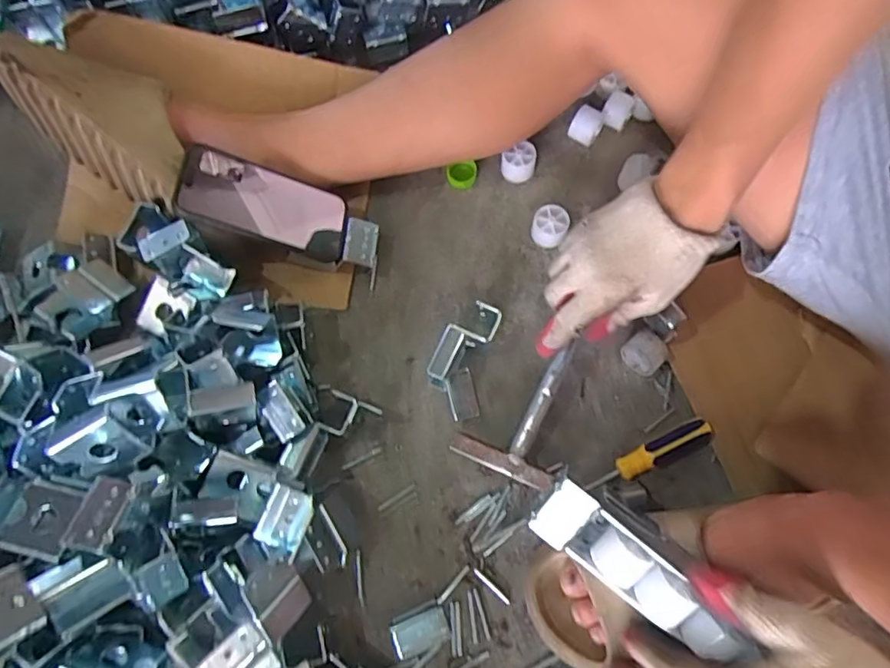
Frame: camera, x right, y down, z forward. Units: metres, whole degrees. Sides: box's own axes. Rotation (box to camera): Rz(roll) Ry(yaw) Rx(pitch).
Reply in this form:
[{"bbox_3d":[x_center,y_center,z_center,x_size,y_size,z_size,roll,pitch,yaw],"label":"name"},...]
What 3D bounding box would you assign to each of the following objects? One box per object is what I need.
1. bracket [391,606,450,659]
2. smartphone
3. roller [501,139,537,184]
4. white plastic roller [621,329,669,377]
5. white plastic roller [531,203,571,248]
[{"bbox_3d":[-0.020,0.241,0.460,0.046,0.006,0.027,-21,72,-5],"label":"bracket"},{"bbox_3d":[-0.163,-0.117,0.517,0.144,0.014,0.073,14,66,-28],"label":"smartphone"},{"bbox_3d":[0.075,-0.175,0.580,0.034,0.035,0.028,6,72,4],"label":"roller"},{"bbox_3d":[0.180,0.017,0.513,0.027,0.034,0.034,-37,74,-10],"label":"white plastic roller"},{"bbox_3d":[0.103,-0.105,0.559,0.033,0.027,0.035,-1,72,2],"label":"white plastic roller"}]

